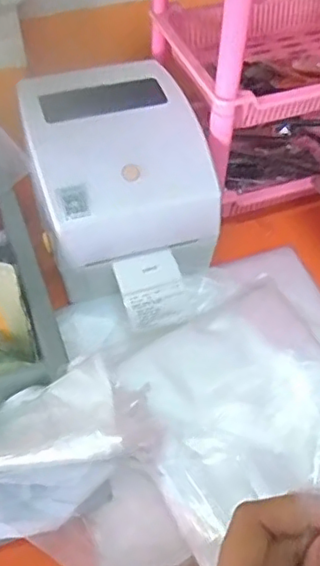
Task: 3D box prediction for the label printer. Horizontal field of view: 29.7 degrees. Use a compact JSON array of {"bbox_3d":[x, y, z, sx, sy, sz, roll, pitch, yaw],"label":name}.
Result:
[{"bbox_3d":[-0.048,-0.112,0.659,0.173,0.148,0.218,-13,53,-11],"label":"label printer"}]

